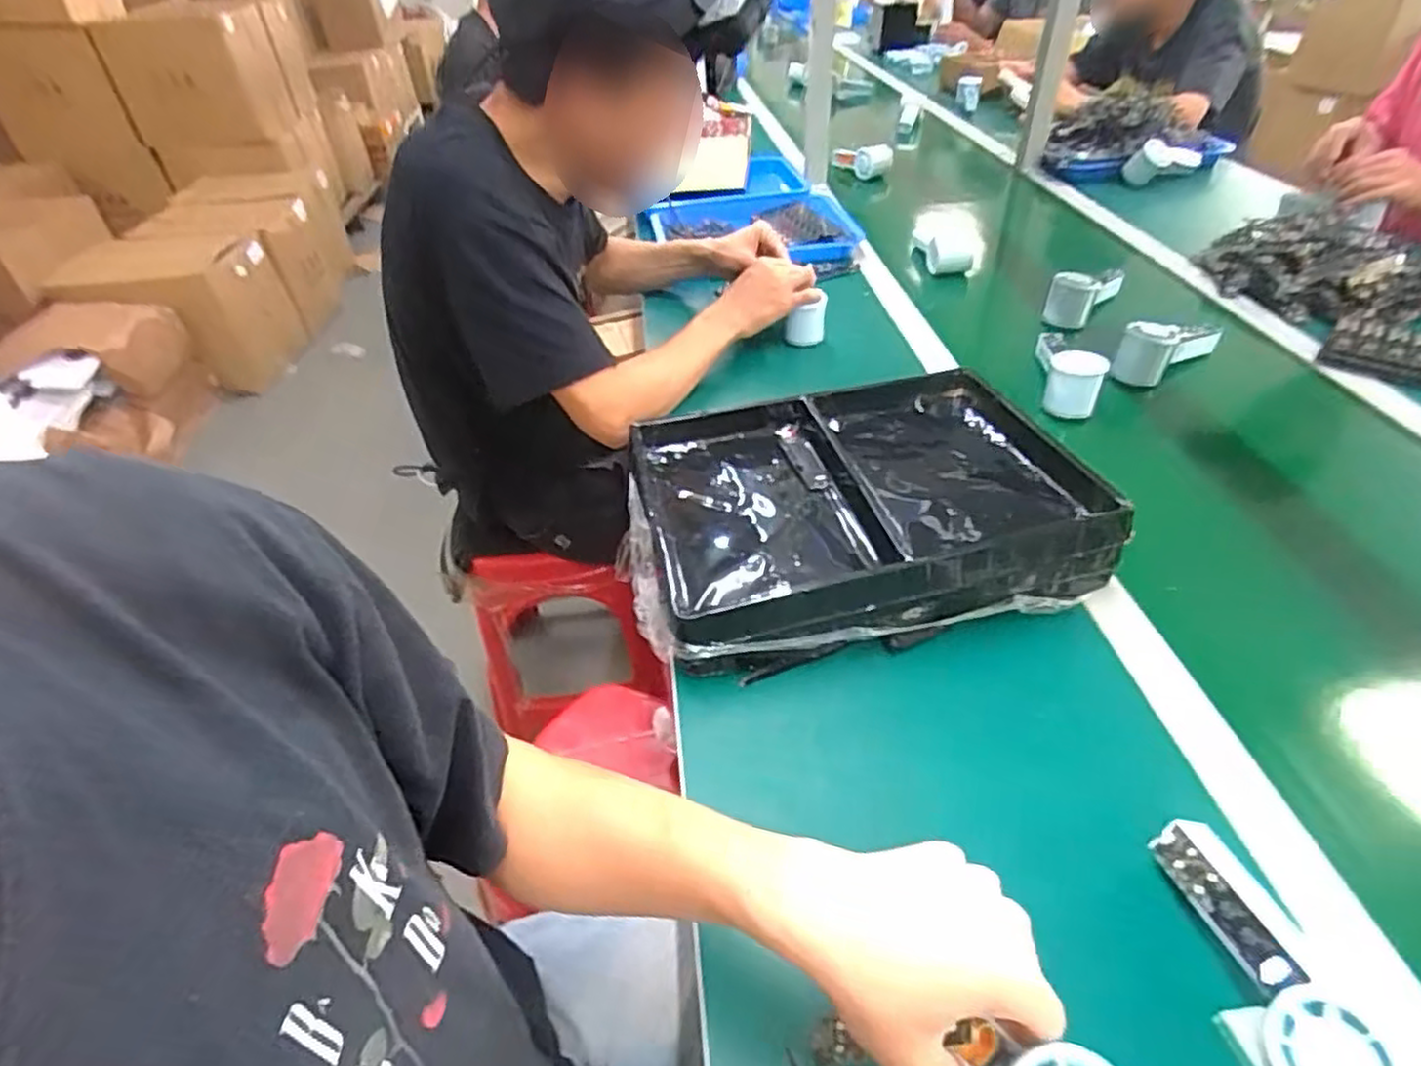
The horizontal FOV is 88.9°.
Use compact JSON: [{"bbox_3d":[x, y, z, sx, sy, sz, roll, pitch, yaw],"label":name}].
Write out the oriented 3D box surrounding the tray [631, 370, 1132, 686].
[{"bbox_3d":[0.127,-0.026,0.669,0.390,0.073,0.288,-11,42,-8],"label":"tray"}]

